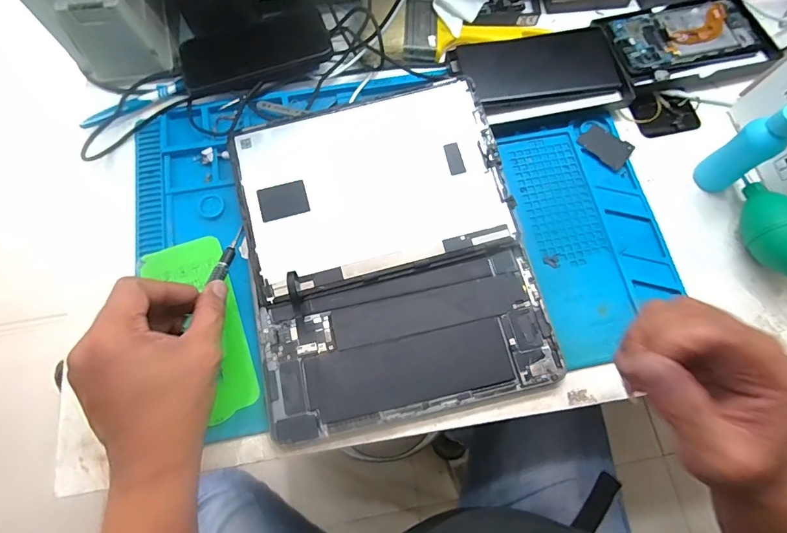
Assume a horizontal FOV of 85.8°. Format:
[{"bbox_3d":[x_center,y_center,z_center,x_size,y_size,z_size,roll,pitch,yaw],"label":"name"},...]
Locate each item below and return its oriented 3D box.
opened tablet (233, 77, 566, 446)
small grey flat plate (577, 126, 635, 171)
[{"bbox_3d":[-0.005,-0.019,0.378,0.239,0.013,0.288,-12,78,-4],"label":"opened tablet"},{"bbox_3d":[0.212,-0.120,0.425,0.049,0.008,0.033,33,75,9],"label":"small grey flat plate"}]

